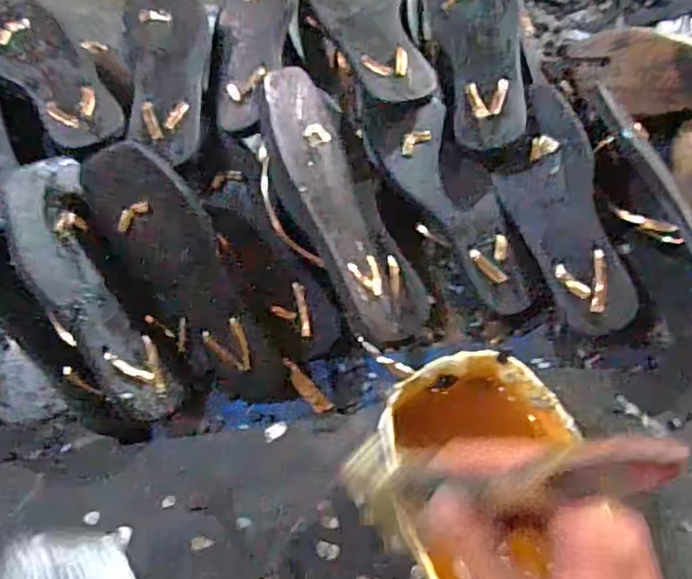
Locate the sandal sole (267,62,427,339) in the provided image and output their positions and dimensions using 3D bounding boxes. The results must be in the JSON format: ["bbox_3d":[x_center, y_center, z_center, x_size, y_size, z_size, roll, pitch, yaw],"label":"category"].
[{"bbox_3d":[-0.001,-0.069,0.517,0.095,0.016,0.253,-32,99,-50],"label":"sandal sole"}]

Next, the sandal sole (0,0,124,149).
[{"bbox_3d":[-0.286,-0.208,0.558,0.073,0.013,0.215,-37,74,-10],"label":"sandal sole"}]

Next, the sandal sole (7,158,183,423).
[{"bbox_3d":[-0.217,0.007,0.500,0.070,0.019,0.232,-28,96,-10],"label":"sandal sole"}]

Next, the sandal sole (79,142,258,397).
[{"bbox_3d":[-0.149,-0.016,0.510,0.092,0.024,0.230,-31,96,-11],"label":"sandal sole"}]

